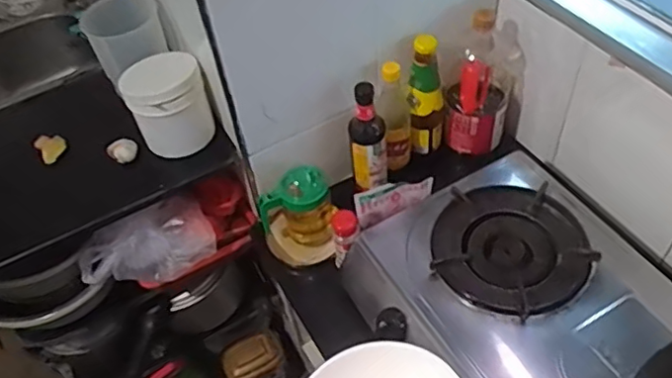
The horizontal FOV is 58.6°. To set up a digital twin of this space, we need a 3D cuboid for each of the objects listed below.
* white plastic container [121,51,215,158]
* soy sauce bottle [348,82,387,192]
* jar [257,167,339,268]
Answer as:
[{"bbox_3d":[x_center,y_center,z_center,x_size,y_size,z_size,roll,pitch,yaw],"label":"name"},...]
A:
[{"bbox_3d":[-0.280,-0.140,1.007,0.121,0.156,0.136,-24,52,-14],"label":"white plastic container"},{"bbox_3d":[0.055,-0.084,1.022,0.059,0.202,0.052,-4,50,3],"label":"soy sauce bottle"},{"bbox_3d":[-0.067,0.046,1.033,0.120,0.177,0.124,-3,50,4],"label":"jar"}]

